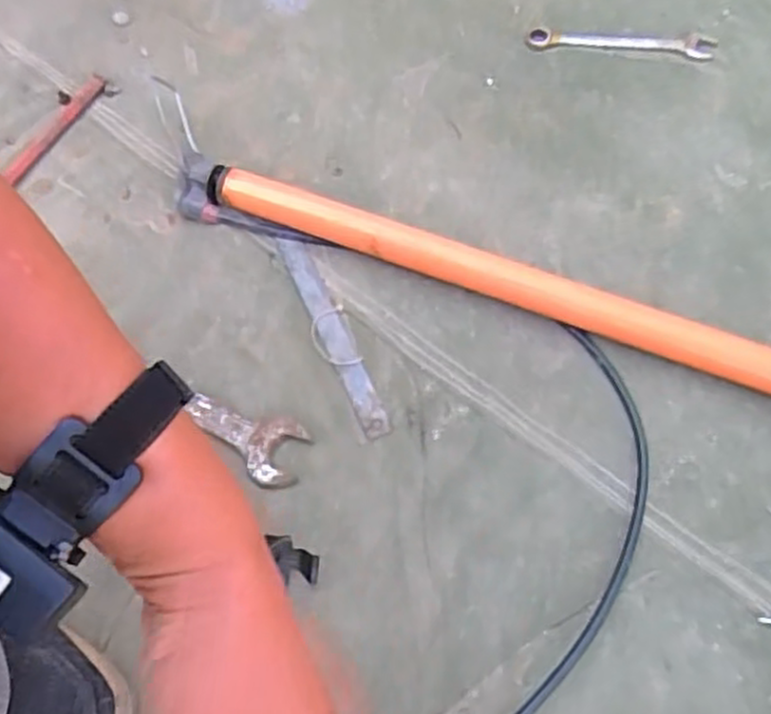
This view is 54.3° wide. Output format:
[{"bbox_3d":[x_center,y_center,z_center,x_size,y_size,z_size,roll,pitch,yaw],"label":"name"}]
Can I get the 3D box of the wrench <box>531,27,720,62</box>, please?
[{"bbox_3d":[0.247,-0.333,0.789,0.188,0.012,0.028,8,63,5],"label":"wrench"}]

